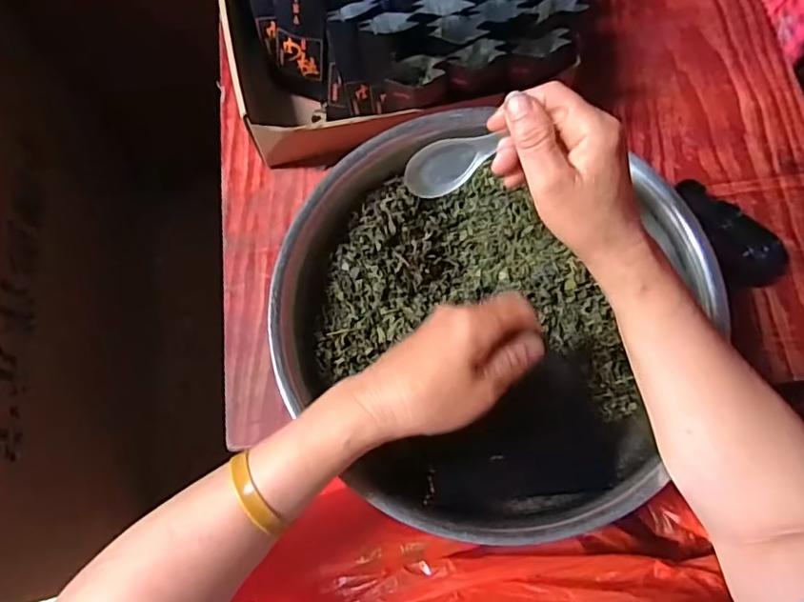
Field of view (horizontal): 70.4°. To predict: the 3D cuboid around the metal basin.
[{"bbox_3d":[0.062,0.026,0.470,0.314,0.103,0.302,-1,71,2],"label":"metal basin"}]

